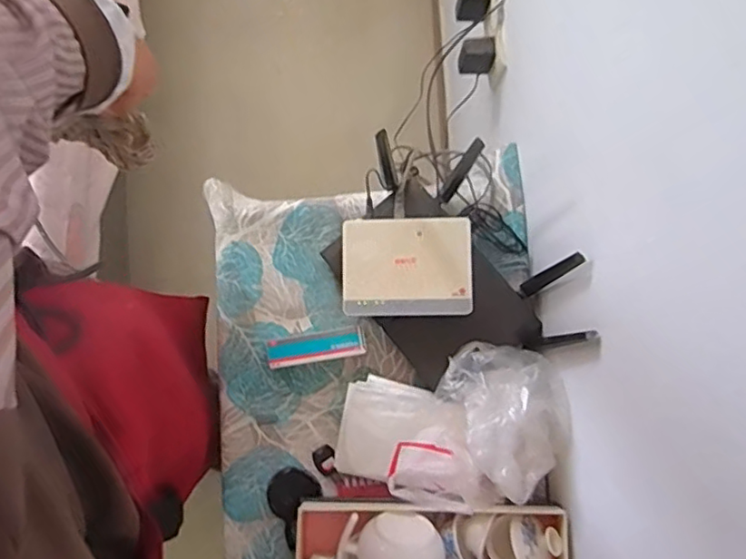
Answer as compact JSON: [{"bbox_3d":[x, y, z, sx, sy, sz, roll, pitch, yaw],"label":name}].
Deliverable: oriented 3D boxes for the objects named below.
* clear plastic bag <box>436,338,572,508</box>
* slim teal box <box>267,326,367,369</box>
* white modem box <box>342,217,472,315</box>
[{"bbox_3d":[0.142,0.138,0.618,0.115,0.087,0.153,-25,82,-4],"label":"clear plastic bag"},{"bbox_3d":[-0.064,0.079,0.679,0.109,0.021,0.032,-9,81,-2],"label":"slim teal box"},{"bbox_3d":[0.037,-0.016,0.649,0.140,0.024,0.102,2,81,0],"label":"white modem box"}]

